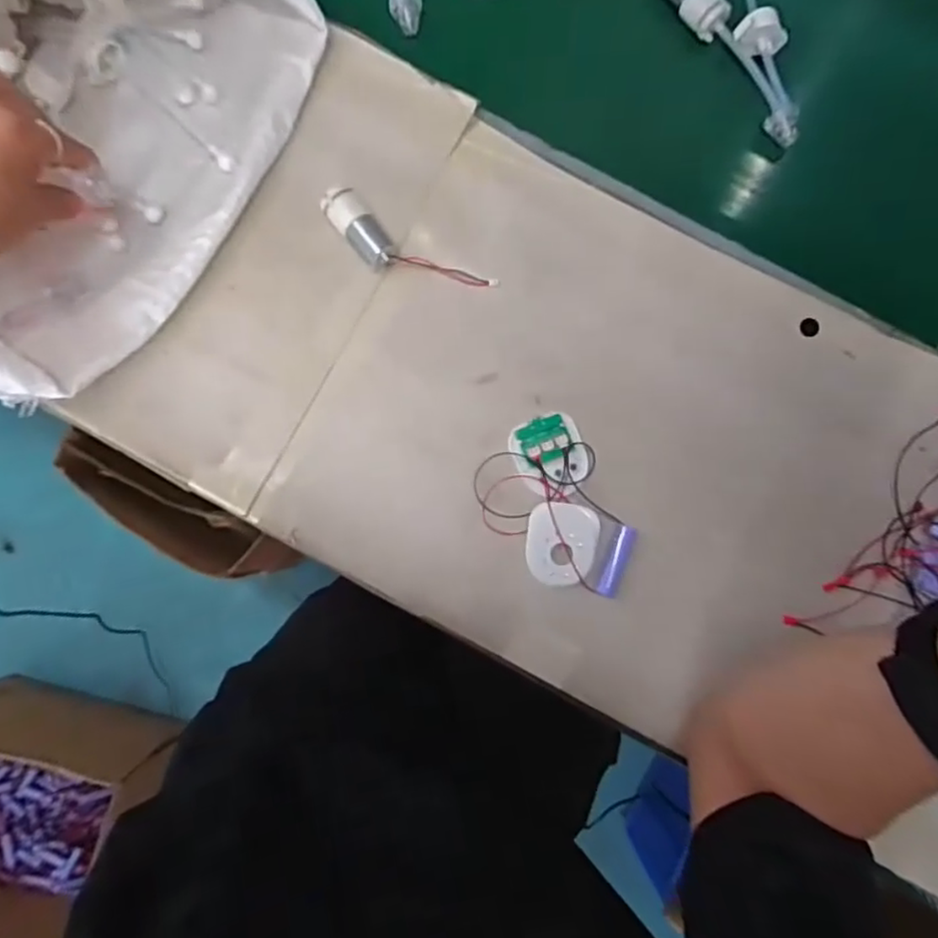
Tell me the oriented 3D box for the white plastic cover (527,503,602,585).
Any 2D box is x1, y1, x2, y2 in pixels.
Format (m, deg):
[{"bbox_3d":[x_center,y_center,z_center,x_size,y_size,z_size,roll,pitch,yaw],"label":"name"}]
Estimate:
[{"bbox_3d":[0.064,0.051,0.445,0.049,0.004,0.055,5,84,-1],"label":"white plastic cover"}]

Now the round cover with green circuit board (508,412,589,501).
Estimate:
[{"bbox_3d":[0.057,-0.009,0.451,0.050,0.008,0.057,-17,85,-3],"label":"round cover with green circuit board"}]

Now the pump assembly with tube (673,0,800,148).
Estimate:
[{"bbox_3d":[0.193,-0.339,0.481,0.077,0.026,0.208,-15,85,-3],"label":"pump assembly with tube"}]

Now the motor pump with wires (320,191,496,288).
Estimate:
[{"bbox_3d":[-0.045,-0.153,0.460,0.128,0.020,0.036,31,84,2],"label":"motor pump with wires"}]

